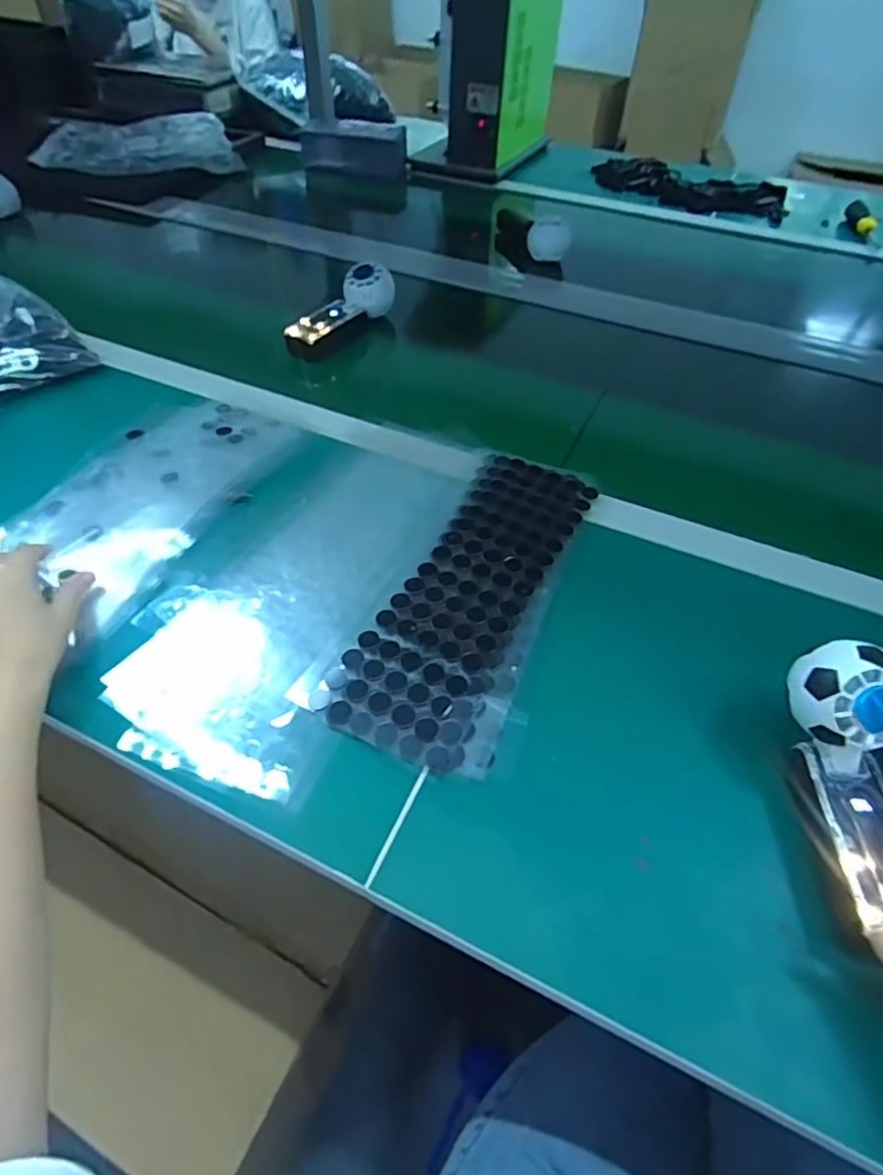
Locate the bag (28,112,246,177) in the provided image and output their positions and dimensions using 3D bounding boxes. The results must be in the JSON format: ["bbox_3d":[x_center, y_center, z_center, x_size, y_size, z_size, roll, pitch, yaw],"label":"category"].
[{"bbox_3d":[-0.547,-0.822,1.101,0.328,0.045,0.198,-10,51,-11],"label":"bag"}]

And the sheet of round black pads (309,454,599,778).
[{"bbox_3d":[0.027,-0.005,0.474,0.119,0.011,0.309,19,52,13],"label":"sheet of round black pads"}]

